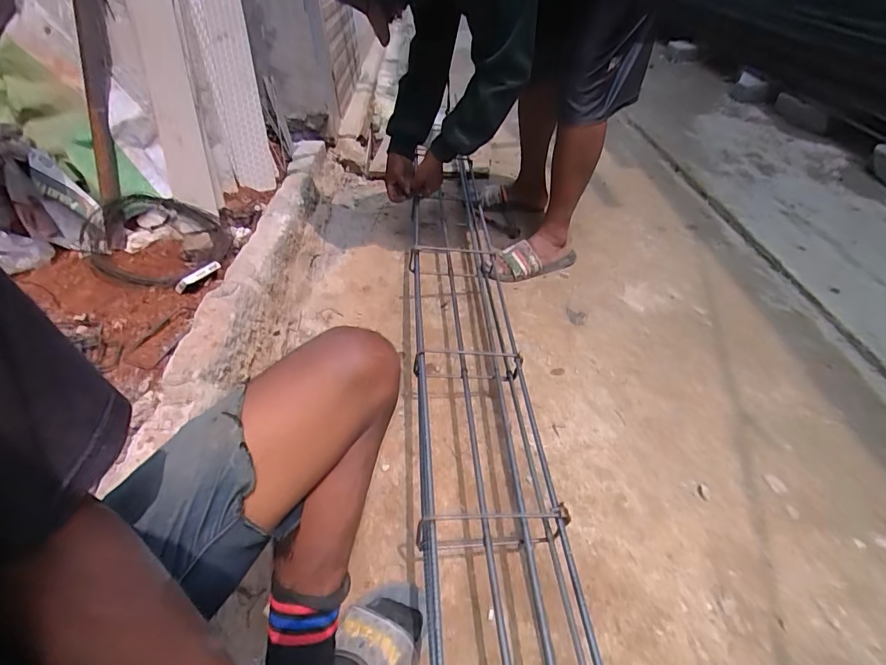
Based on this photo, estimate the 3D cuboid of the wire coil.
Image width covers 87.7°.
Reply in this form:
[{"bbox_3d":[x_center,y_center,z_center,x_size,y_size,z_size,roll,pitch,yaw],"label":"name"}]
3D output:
[{"bbox_3d":[-0.674,-0.205,1.063,0.300,0.103,0.309,-2,41,2],"label":"wire coil"}]

